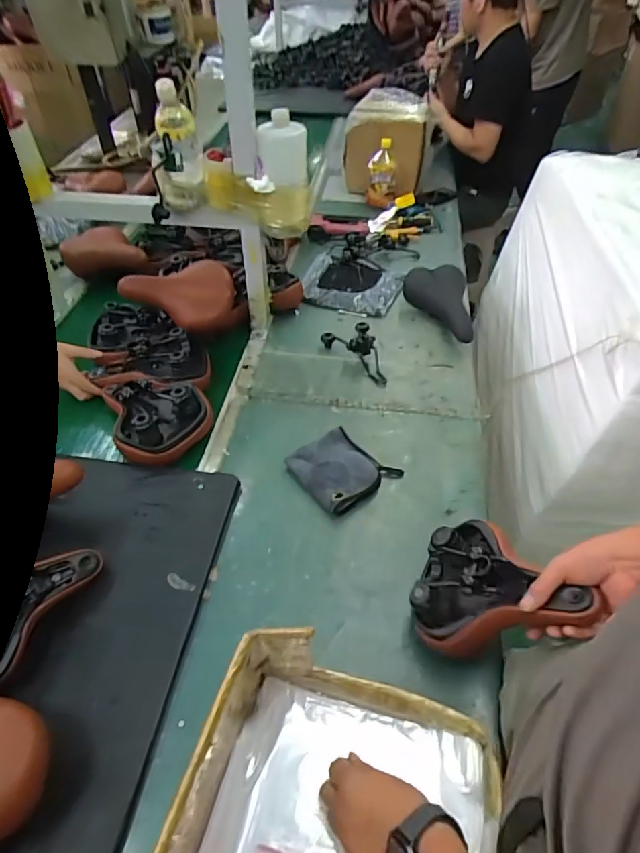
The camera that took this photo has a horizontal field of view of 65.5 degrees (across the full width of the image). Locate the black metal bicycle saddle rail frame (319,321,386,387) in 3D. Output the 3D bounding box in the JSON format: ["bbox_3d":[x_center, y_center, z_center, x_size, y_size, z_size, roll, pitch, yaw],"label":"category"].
[{"bbox_3d":[0.073,-0.179,1.135,0.121,0.067,0.205,-7,48,-6],"label":"black metal bicycle saddle rail frame"}]

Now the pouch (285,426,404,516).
[{"bbox_3d":[0.041,0.073,0.925,0.153,0.029,0.150,-32,55,-27],"label":"pouch"}]

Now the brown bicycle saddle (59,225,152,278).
[{"bbox_3d":[-0.610,-0.492,1.415,0.220,0.102,0.135,-14,49,-13],"label":"brown bicycle saddle"}]

